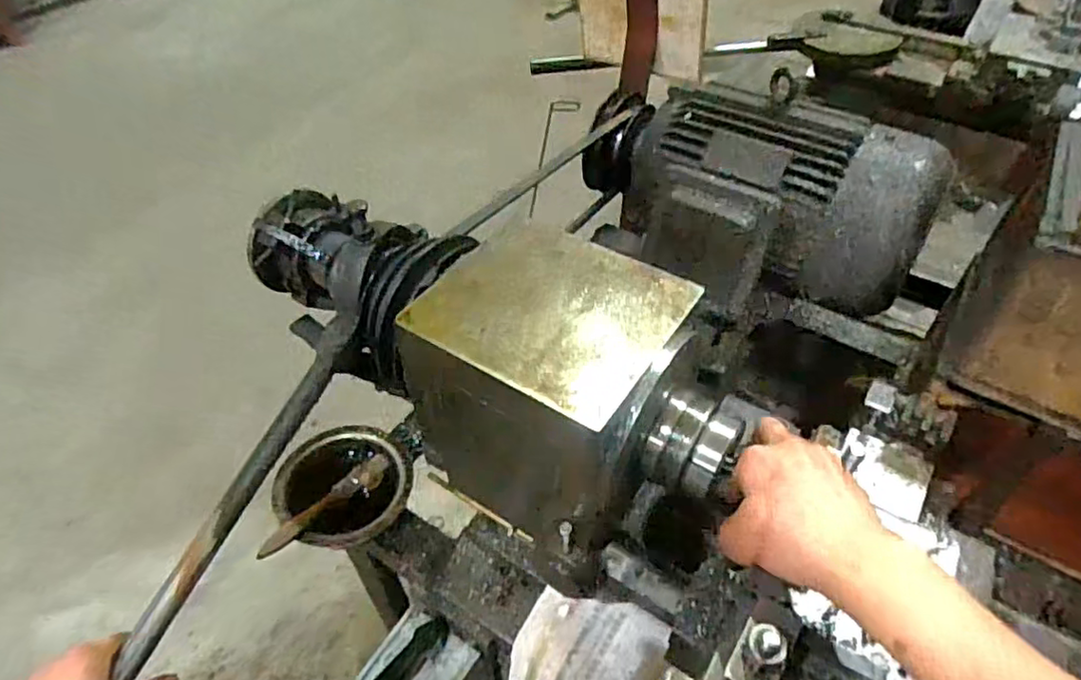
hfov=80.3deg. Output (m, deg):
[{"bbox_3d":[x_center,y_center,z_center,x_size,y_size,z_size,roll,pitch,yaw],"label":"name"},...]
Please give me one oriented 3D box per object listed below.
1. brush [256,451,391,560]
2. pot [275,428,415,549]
[{"bbox_3d":[-0.209,0.161,0.629,0.024,0.022,0.150,28,40,24],"label":"brush"},{"bbox_3d":[-0.201,0.155,0.659,0.132,0.049,0.129,0,47,0],"label":"pot"}]

